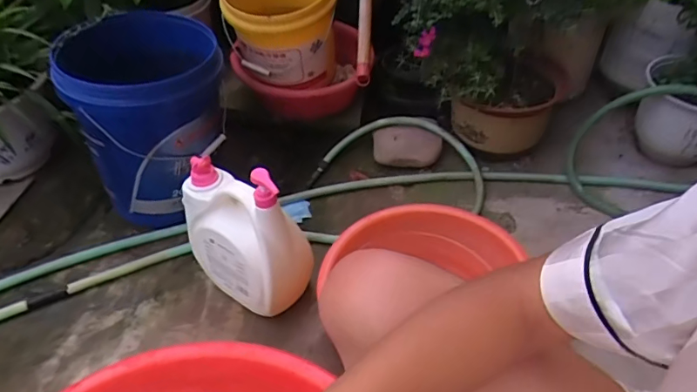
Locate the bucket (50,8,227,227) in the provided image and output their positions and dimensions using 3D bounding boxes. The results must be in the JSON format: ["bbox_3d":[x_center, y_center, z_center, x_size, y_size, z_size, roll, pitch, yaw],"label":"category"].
[{"bbox_3d":[-0.407,-0.162,1.057,0.299,0.404,0.300,2,43,-2],"label":"bucket"}]

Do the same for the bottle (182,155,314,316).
[{"bbox_3d":[-0.188,0.060,0.881,0.223,0.310,0.120,30,50,26],"label":"bottle"}]

